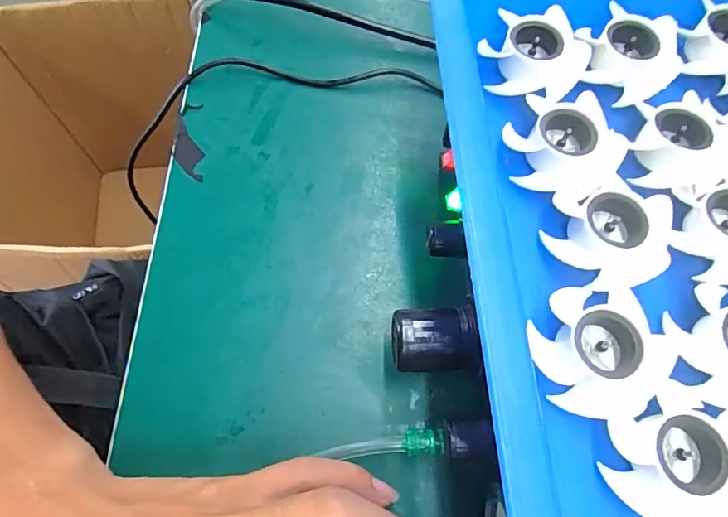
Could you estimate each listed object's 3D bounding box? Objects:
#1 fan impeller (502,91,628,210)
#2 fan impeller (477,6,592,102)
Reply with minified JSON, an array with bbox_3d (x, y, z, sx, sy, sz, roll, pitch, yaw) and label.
[{"bbox_3d":[0.078,-0.046,0.200,0.040,0.017,0.044,-18,70,-9],"label":"fan impeller"},{"bbox_3d":[0.071,-0.087,0.216,0.037,0.017,0.040,1,68,-2],"label":"fan impeller"}]

